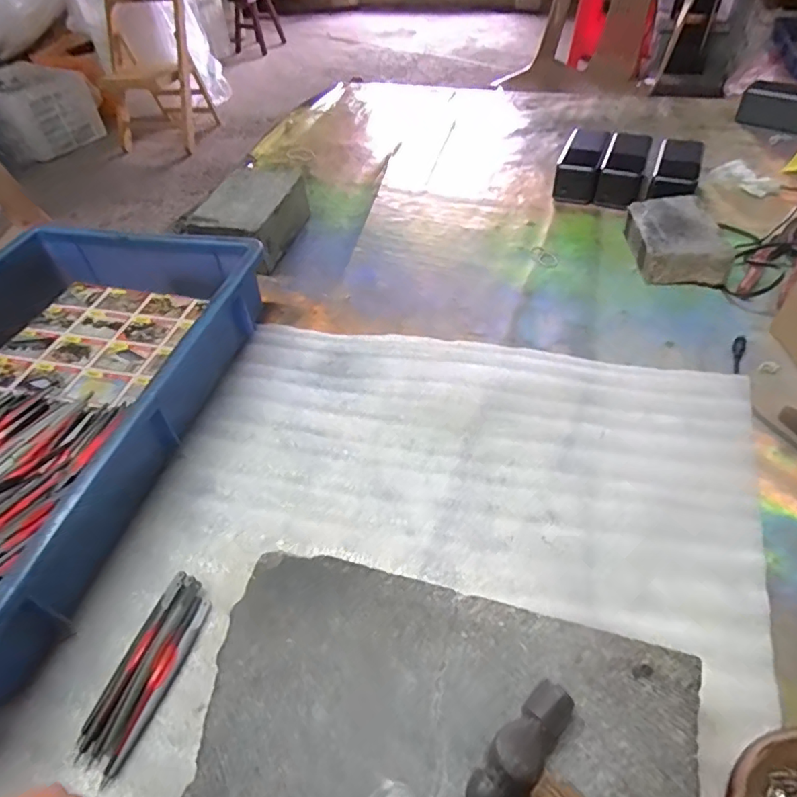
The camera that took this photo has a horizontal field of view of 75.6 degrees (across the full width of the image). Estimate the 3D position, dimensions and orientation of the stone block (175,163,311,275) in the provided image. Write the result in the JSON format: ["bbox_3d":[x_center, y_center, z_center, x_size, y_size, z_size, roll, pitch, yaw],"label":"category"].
[{"bbox_3d":[-0.187,-0.227,0.649,0.098,0.068,0.154,8,48,8],"label":"stone block"}]

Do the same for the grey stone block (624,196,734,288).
[{"bbox_3d":[0.316,-0.183,0.594,0.085,0.048,0.132,2,47,3],"label":"grey stone block"}]

